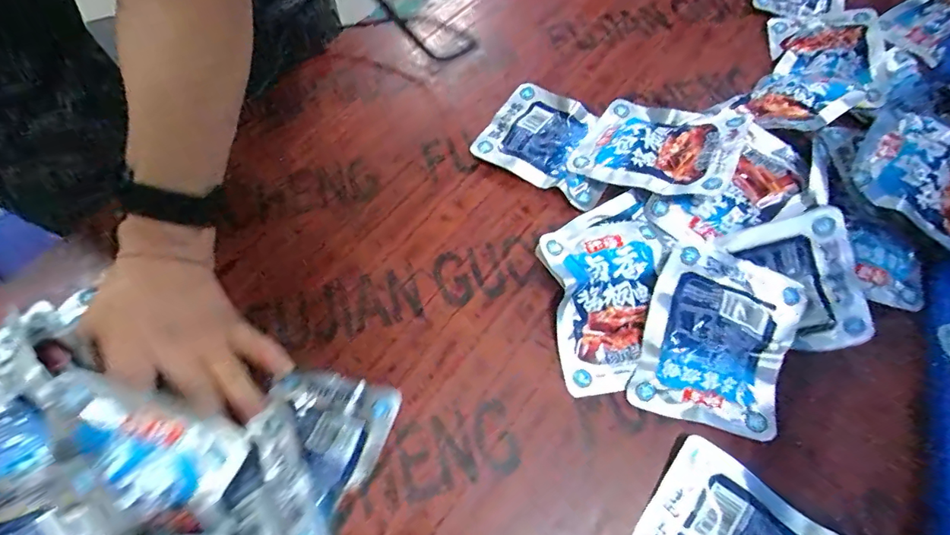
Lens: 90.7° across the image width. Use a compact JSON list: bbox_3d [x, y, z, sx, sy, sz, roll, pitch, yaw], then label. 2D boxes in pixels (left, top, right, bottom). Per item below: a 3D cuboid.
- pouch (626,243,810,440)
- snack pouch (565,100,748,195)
[{"bbox_3d":[0.172,0.051,0.330,0.096,0.031,0.123,22,64,12],"label":"pouch"},{"bbox_3d":[0.156,-0.107,0.407,0.128,0.016,0.104,16,61,31],"label":"snack pouch"}]

